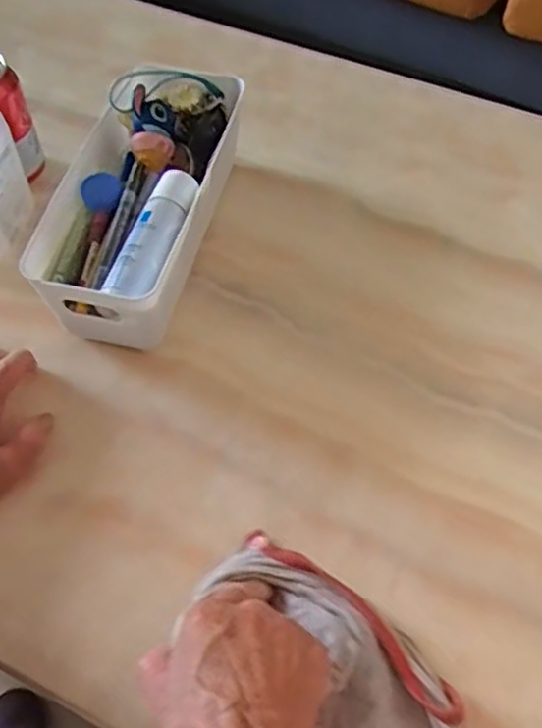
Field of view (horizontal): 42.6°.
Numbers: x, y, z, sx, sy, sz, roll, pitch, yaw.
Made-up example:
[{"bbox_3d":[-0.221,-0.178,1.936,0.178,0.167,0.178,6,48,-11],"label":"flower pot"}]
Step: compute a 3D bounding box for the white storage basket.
[{"bbox_3d":[-0.103,-0.132,0.569,0.113,0.100,0.253,10,57,7],"label":"white storage basket"}]

